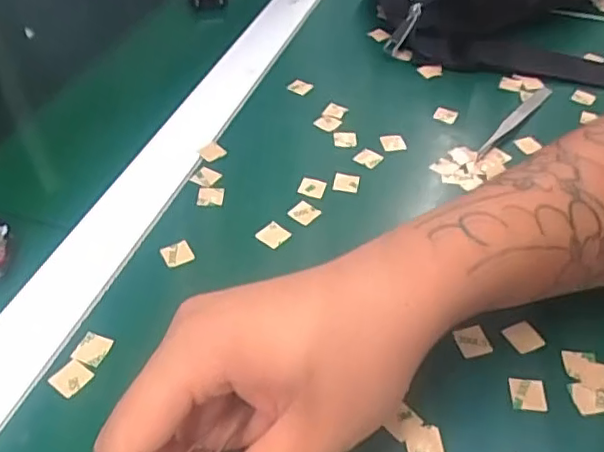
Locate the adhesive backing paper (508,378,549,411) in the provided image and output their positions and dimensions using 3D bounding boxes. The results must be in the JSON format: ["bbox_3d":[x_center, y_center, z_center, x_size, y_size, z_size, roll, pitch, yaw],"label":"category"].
[{"bbox_3d":[0.104,0.077,0.271,0.015,0.004,0.015,3,51,5],"label":"adhesive backing paper"}]

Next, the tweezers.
[{"bbox_3d":[0.151,-0.077,0.412,0.010,0.013,0.109,30,51,25],"label":"tweezers"}]

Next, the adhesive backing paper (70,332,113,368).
[{"bbox_3d":[-0.101,0.059,0.283,0.016,0.004,0.015,13,49,13],"label":"adhesive backing paper"}]

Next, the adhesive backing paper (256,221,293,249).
[{"bbox_3d":[-0.016,0.005,0.339,0.016,0.004,0.015,34,56,21],"label":"adhesive backing paper"}]

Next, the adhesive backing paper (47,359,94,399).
[{"bbox_3d":[-0.106,0.068,0.270,0.016,0.004,0.015,26,50,22],"label":"adhesive backing paper"}]

